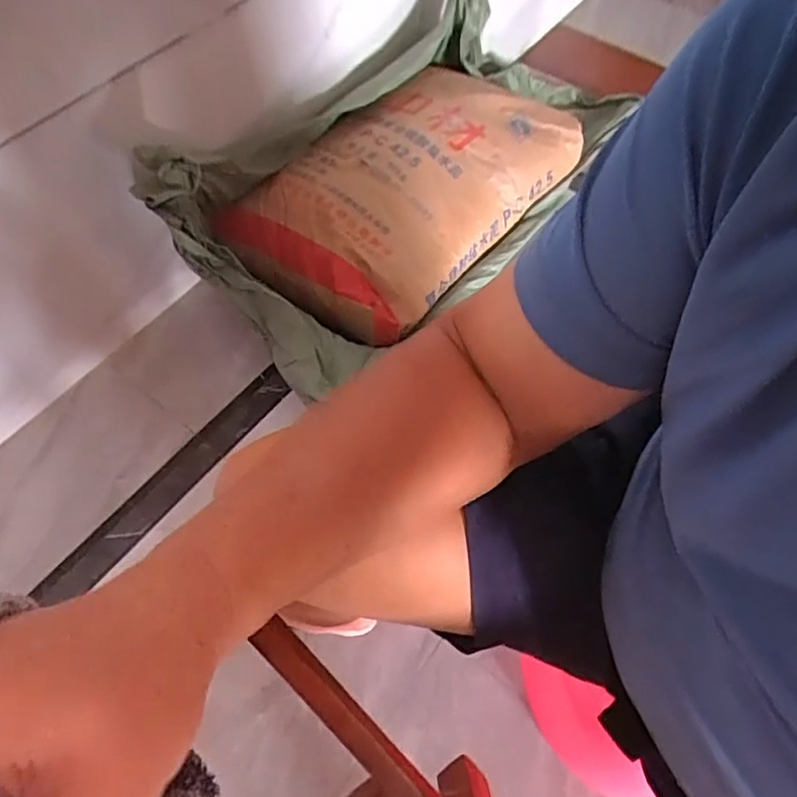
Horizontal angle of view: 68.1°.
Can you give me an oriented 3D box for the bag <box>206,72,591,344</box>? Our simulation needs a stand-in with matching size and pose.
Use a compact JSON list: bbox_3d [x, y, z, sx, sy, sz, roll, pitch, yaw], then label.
[{"bbox_3d":[0.038,-0.390,1.061,0.324,0.123,0.655,36,66,17],"label":"bag"}]

